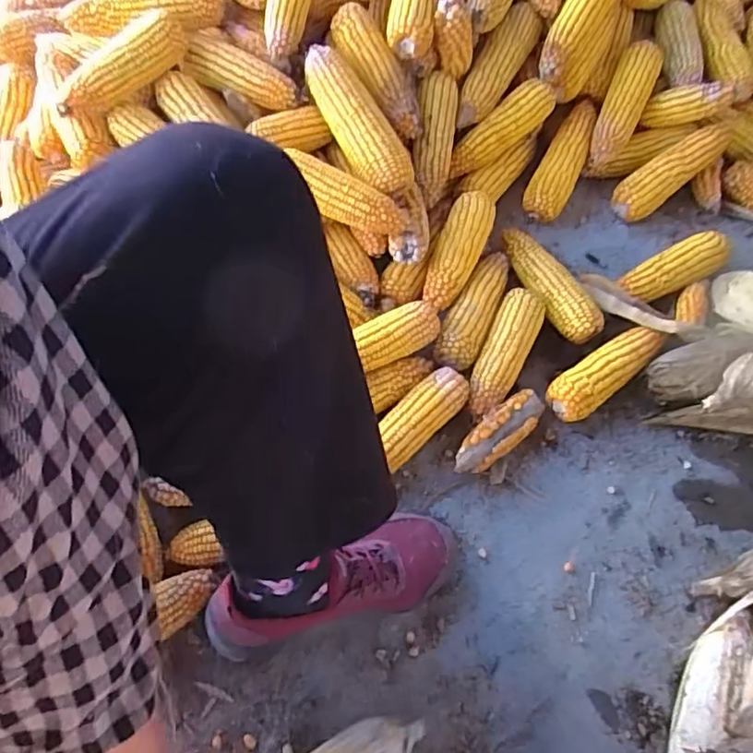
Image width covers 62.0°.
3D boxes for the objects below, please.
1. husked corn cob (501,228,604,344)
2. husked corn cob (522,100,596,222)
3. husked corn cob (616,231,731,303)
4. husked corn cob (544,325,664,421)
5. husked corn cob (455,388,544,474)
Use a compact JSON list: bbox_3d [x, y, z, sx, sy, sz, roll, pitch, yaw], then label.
[{"bbox_3d":[0.209,-0.113,0.783,0.057,0.051,0.175,-31,68,-13],"label":"husked corn cob"},{"bbox_3d":[0.250,-0.288,0.856,0.058,0.065,0.181,21,67,11],"label":"husked corn cob"},{"bbox_3d":[0.373,-0.132,0.794,0.151,0.050,0.055,-28,67,-12],"label":"husked corn cob"},{"bbox_3d":[0.265,-0.006,0.733,0.159,0.050,0.054,-37,69,-15],"label":"husked corn cob"},{"bbox_3d":[0.136,0.067,0.708,0.124,0.039,0.043,-35,69,-14],"label":"husked corn cob"}]

